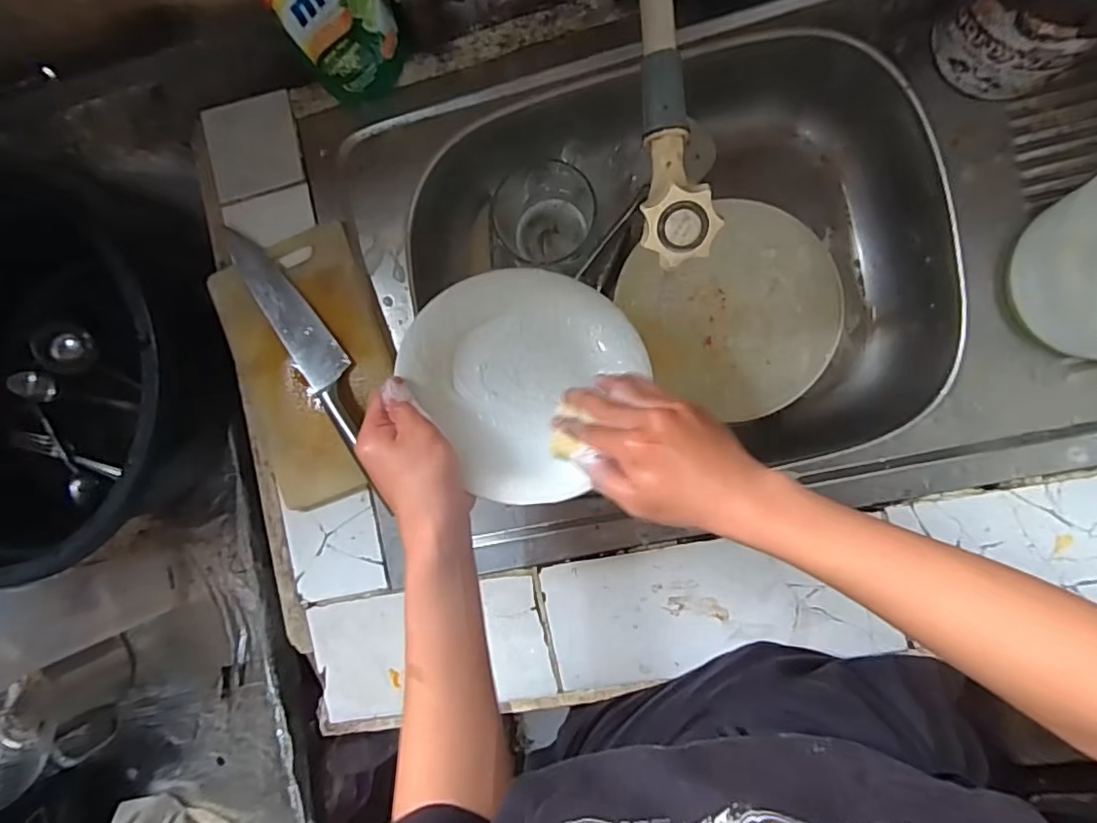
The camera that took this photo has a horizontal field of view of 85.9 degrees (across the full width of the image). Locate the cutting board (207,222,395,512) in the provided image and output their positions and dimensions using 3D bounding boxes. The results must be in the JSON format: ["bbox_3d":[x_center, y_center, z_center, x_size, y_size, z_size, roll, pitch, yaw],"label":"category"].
[{"bbox_3d":[-0.224,-0.041,0.562,0.152,0.022,0.247,-19,87,9],"label":"cutting board"}]

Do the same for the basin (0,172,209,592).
[{"bbox_3d":[-0.578,-0.040,0.703,0.402,0.227,0.429,0,90,8],"label":"basin"}]

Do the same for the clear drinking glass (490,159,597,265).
[{"bbox_3d":[-0.007,-0.207,0.620,0.097,0.075,0.096,0,90,8],"label":"clear drinking glass"}]

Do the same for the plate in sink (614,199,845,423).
[{"bbox_3d":[0.193,-0.100,0.598,0.193,0.027,0.204,0,91,9],"label":"plate in sink"}]

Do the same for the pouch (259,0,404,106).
[{"bbox_3d":[-0.169,-0.321,0.484,0.029,0.154,0.090,41,96,7],"label":"pouch"}]

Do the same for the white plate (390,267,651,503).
[{"bbox_3d":[-0.025,-0.031,0.464,0.172,0.023,0.188,2,67,-5],"label":"white plate"}]

